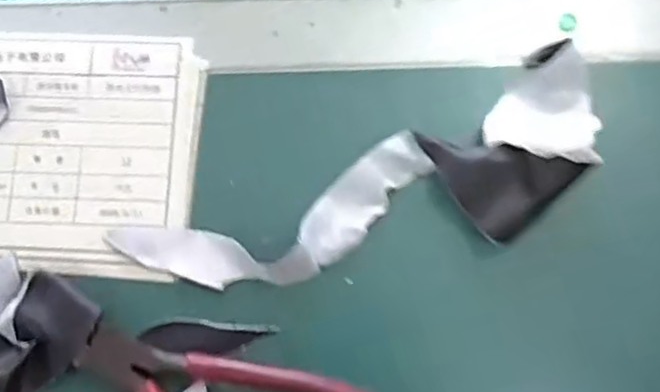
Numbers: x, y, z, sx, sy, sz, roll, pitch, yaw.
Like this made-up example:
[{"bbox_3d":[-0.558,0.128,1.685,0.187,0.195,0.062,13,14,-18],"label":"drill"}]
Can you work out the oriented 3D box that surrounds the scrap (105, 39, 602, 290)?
[{"bbox_3d":[0.023,0.001,0.278,0.211,0.035,0.065,-24,78,-5],"label":"scrap"}]

